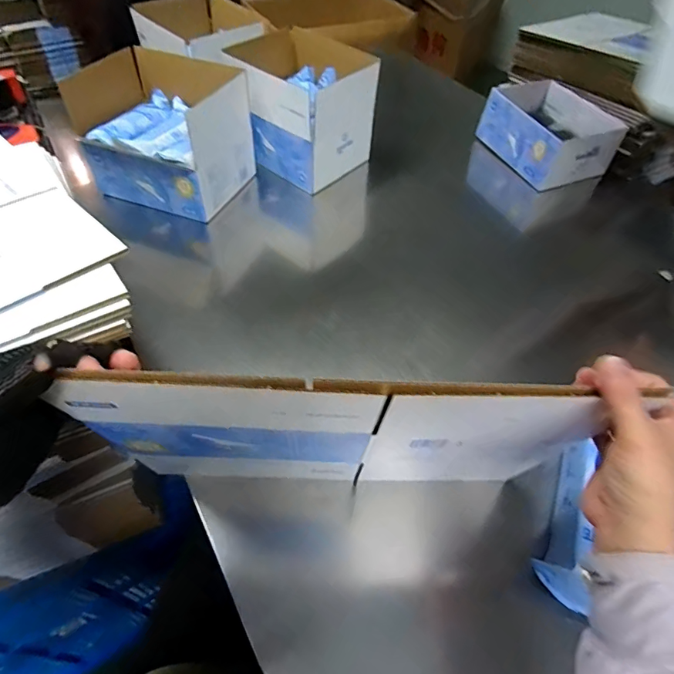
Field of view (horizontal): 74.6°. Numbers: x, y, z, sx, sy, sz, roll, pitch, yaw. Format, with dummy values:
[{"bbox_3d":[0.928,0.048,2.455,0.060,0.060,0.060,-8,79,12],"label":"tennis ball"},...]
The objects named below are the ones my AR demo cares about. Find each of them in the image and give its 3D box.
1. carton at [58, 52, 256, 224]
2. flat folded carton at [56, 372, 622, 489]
[{"bbox_3d":[-0.341,-0.400,0.892,0.281,0.216,0.241,25,55,16],"label":"carton"},{"bbox_3d":[0.004,0.096,0.404,0.418,0.289,0.010,1,63,0],"label":"flat folded carton"}]

